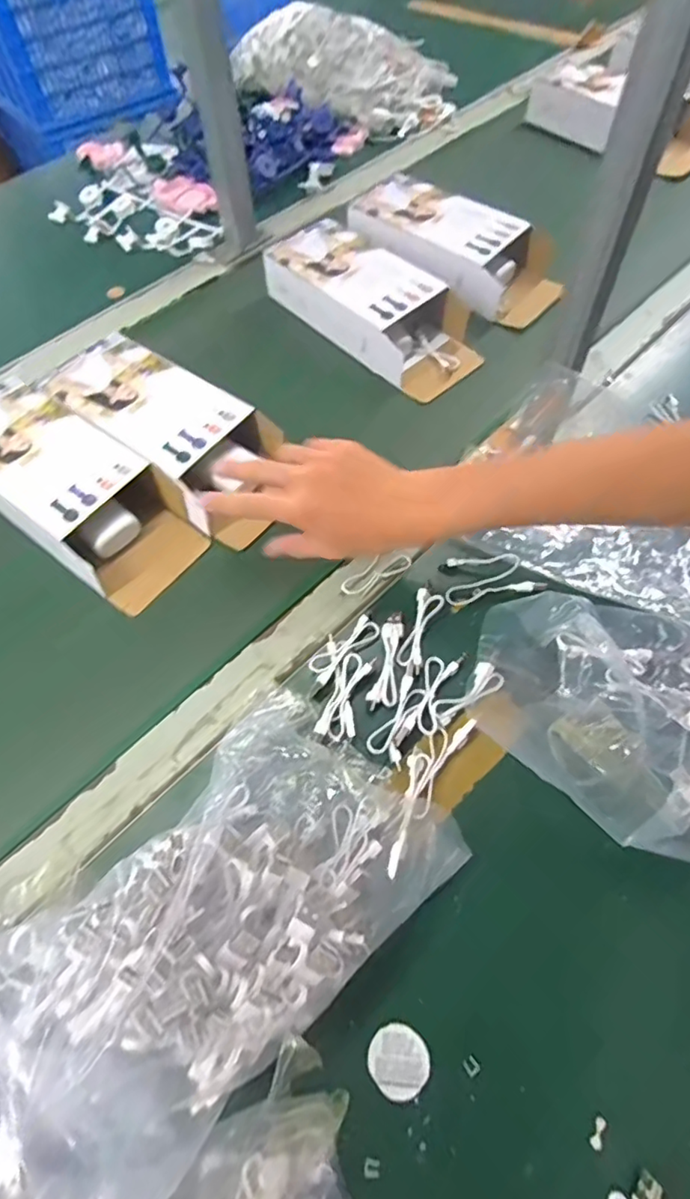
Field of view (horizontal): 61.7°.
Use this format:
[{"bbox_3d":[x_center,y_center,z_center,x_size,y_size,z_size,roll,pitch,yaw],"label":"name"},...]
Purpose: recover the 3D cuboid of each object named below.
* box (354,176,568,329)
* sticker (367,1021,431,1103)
[{"bbox_3d":[0.132,-0.414,0.673,0.253,0.045,0.118,35,69,19],"label":"box"},{"bbox_3d":[0.032,0.269,0.337,0.033,0.004,0.034,-1,62,3],"label":"sticker"}]

